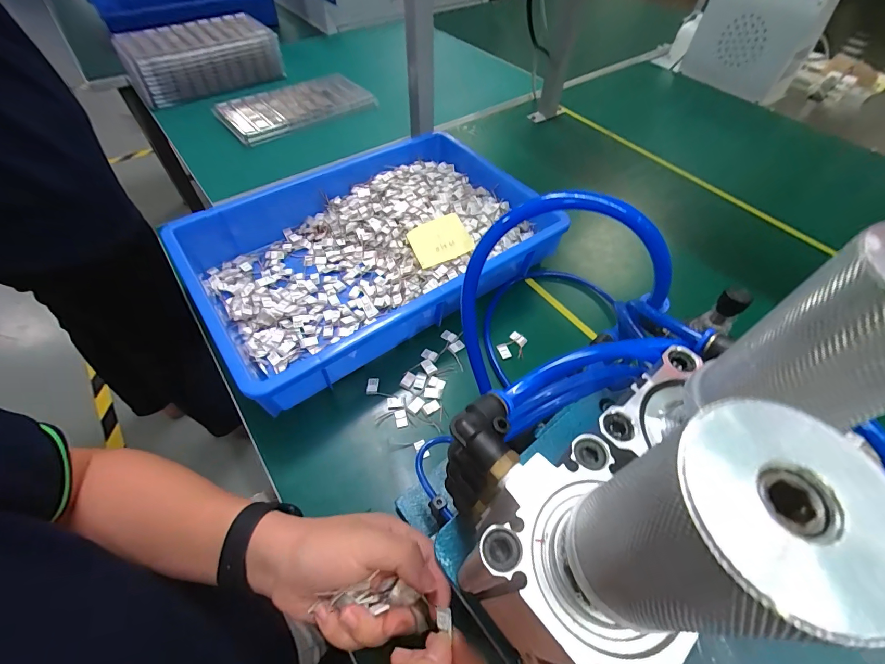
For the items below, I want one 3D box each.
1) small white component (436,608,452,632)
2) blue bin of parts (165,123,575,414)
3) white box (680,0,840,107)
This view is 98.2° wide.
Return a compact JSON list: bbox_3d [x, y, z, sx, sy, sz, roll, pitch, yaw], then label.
[{"bbox_3d":[0.001,0.178,0.238,0.009,0.004,0.010,-2,54,-3],"label":"small white component"},{"bbox_3d":[-0.085,-0.122,0.520,0.420,0.077,0.310,-30,60,-20],"label":"blue bin of parts"},{"bbox_3d":[0.706,-0.678,0.888,0.090,0.206,0.243,-32,61,-22],"label":"white box"}]

